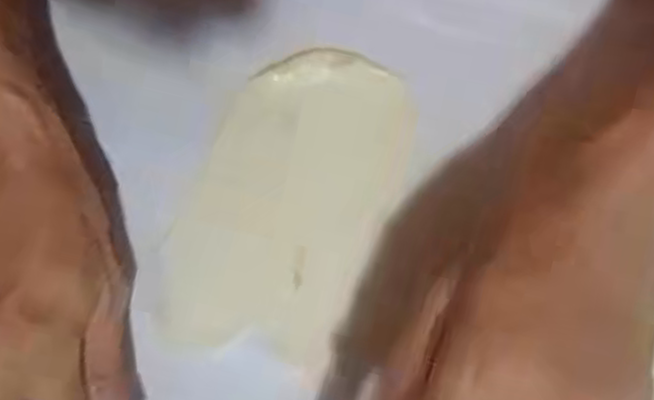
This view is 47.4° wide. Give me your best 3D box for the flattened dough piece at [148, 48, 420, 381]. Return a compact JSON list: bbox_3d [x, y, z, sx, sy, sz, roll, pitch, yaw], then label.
[{"bbox_3d":[-0.020,0.001,0.358,0.093,0.008,0.153,22,82,10],"label":"flattened dough piece"}]

